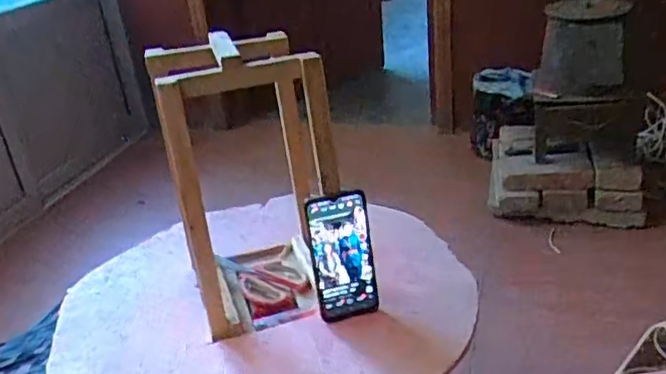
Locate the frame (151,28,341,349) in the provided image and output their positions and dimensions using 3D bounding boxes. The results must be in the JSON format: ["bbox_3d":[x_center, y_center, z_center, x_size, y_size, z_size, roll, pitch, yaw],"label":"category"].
[{"bbox_3d":[-0.107,-0.015,0.803,0.177,0.333,0.189,-14,28,-13],"label":"frame"}]

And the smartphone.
[{"bbox_3d":[0.012,0.083,0.767,0.075,0.154,0.015,-11,14,-10],"label":"smartphone"}]

